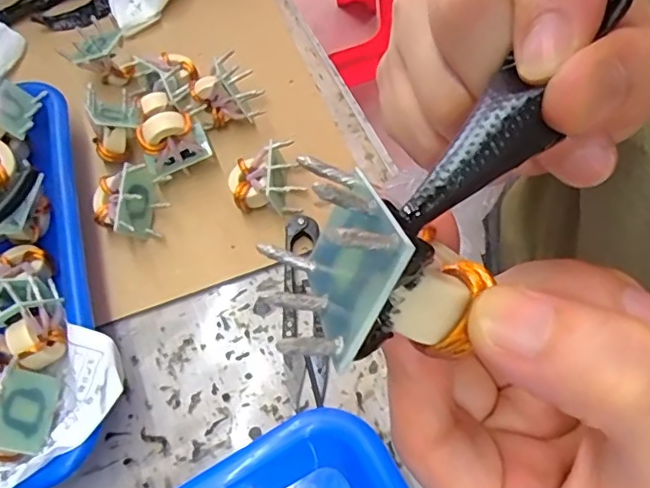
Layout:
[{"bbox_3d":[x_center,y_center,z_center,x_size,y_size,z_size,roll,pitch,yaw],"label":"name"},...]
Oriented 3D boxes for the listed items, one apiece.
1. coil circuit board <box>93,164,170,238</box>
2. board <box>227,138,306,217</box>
[{"bbox_3d":[-0.113,-0.024,0.324,0.040,0.035,0.041,-5,61,2],"label":"coil circuit board"},{"bbox_3d":[-0.035,-0.037,0.329,0.040,0.026,0.032,-12,61,-2],"label":"board"}]

